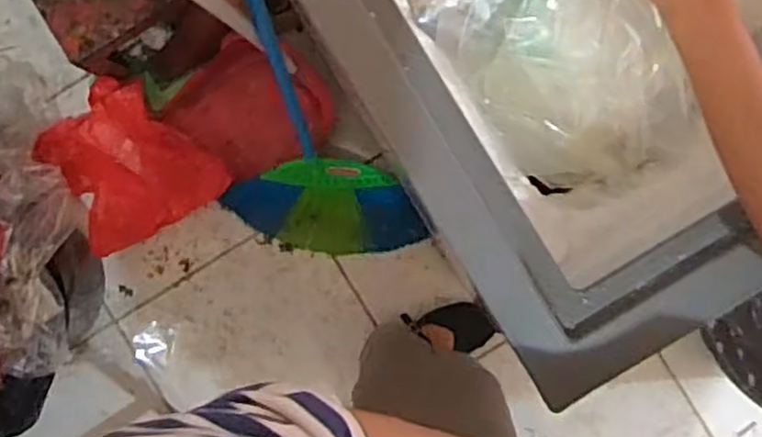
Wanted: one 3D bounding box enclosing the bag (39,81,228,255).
[{"bbox_3d":[-0.444,-0.101,1.277,0.273,0.099,0.260,-31,91,3],"label":"bag"}]

